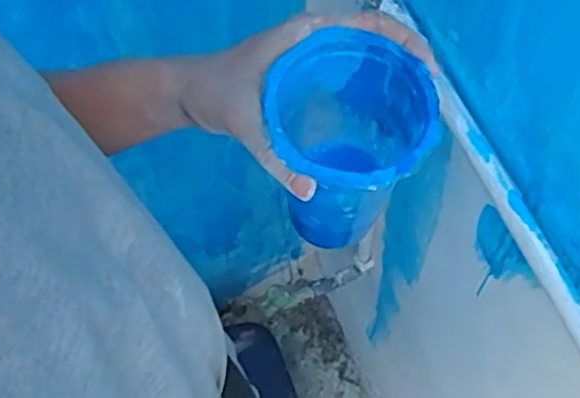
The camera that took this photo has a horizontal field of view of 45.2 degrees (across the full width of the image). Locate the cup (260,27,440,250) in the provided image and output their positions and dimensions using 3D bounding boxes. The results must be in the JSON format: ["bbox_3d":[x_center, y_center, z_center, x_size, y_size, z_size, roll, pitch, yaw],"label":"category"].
[{"bbox_3d":[0.034,-0.022,0.421,0.086,0.127,0.087,-1,63,3],"label":"cup"}]

